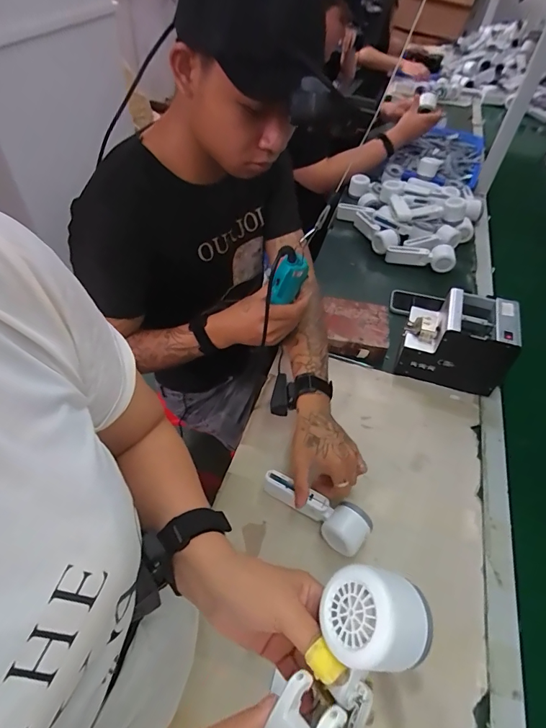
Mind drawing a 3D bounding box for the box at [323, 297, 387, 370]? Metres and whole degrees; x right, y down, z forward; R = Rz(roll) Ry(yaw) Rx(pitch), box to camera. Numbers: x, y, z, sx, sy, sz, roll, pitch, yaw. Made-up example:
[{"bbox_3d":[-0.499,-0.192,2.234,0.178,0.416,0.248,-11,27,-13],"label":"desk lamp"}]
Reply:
[{"bbox_3d":[0.174,-0.075,0.867,0.141,0.046,0.134,13,50,6],"label":"box"}]

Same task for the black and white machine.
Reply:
[{"bbox_3d":[0.350,-0.046,0.783,0.181,0.153,0.127,17,50,9],"label":"black and white machine"}]

